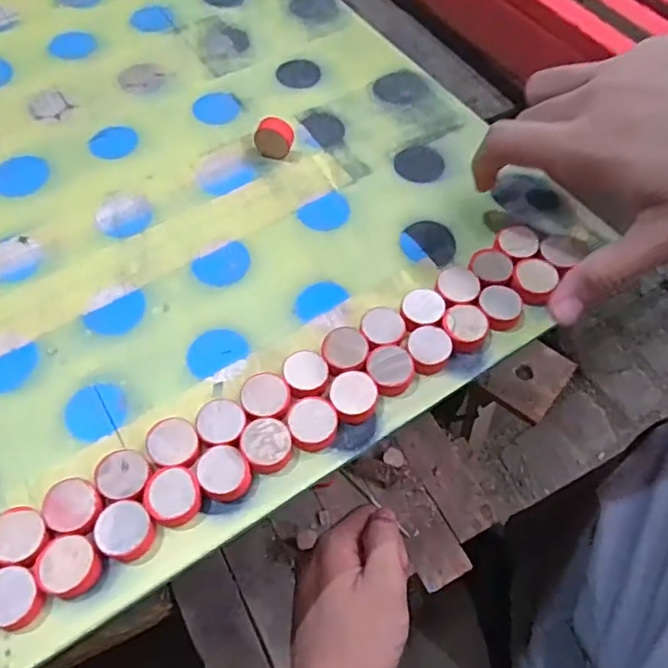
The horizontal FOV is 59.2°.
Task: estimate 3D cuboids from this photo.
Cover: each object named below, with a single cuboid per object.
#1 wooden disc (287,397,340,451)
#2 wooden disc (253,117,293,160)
[{"bbox_3d":[-0.009,0.041,0.265,0.022,0.011,0.023,2,58,-3],"label":"wooden disc"},{"bbox_3d":[-0.036,-0.118,0.352,0.023,0.020,0.012,6,58,0],"label":"wooden disc"}]

